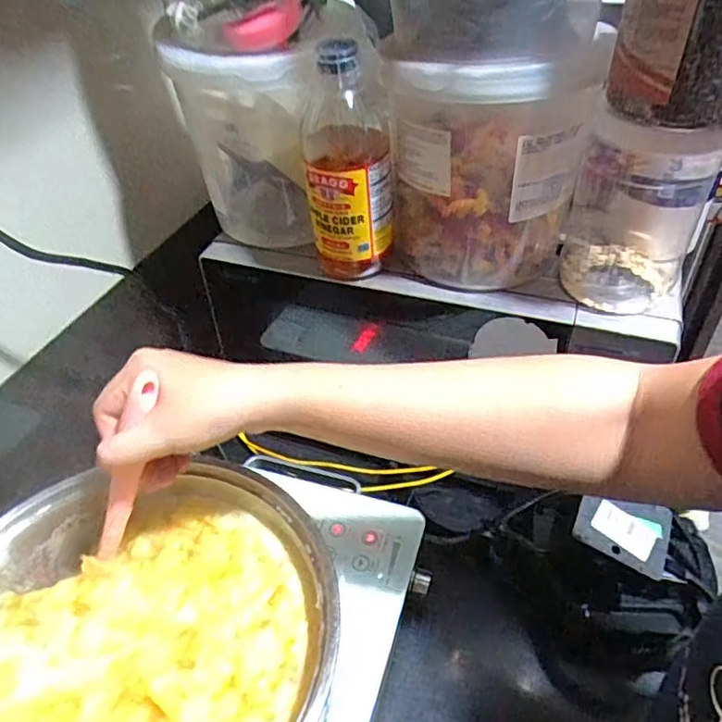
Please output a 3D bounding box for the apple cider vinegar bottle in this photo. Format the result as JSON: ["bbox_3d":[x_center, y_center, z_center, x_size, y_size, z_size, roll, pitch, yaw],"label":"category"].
[{"bbox_3d":[-0.011,-0.156,0.484,0.067,0.181,0.061,-6,42,-3],"label":"apple cider vinegar bottle"}]

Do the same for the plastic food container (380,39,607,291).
[{"bbox_3d":[0.096,-0.156,0.482,0.148,0.176,0.118,12,43,16],"label":"plastic food container"}]

